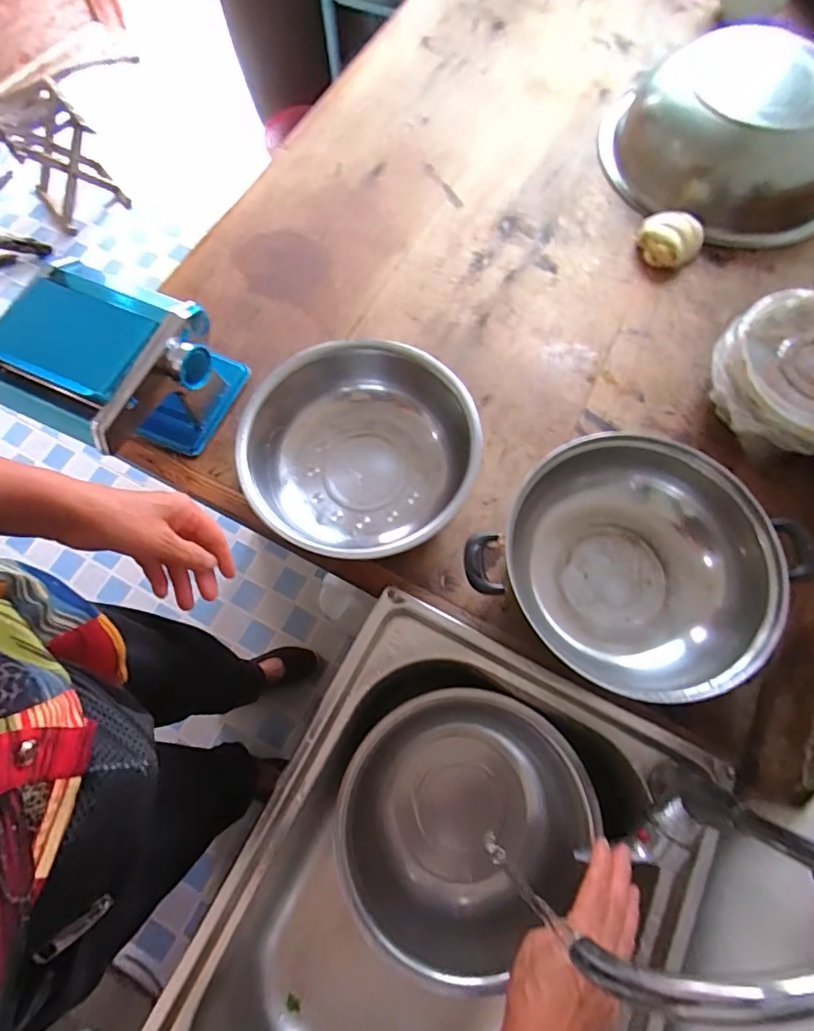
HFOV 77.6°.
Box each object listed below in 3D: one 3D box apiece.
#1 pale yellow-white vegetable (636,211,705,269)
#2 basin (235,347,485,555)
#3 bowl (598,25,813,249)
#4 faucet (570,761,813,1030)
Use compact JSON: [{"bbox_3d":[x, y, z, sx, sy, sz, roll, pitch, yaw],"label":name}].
[{"bbox_3d":[0.362,-0.380,0.690,0.082,0.039,0.078,0,70,0],"label":"pale yellow-white vegetable"},{"bbox_3d":[-0.054,-0.063,0.549,0.231,0.083,0.227,0,70,0],"label":"basin"},{"bbox_3d":[0.459,-0.540,0.715,0.293,0.105,0.312,0,70,0],"label":"bowl"},{"bbox_3d":[0.168,0.223,0.333,0.193,0.278,0.067,-2,70,-1],"label":"faucet"}]

